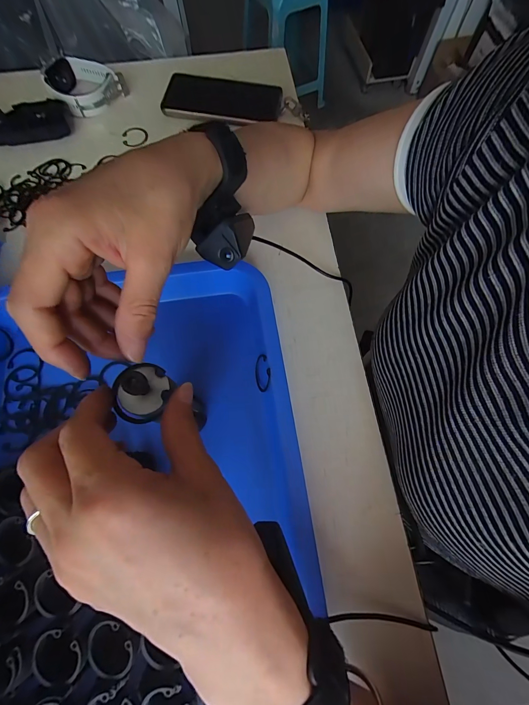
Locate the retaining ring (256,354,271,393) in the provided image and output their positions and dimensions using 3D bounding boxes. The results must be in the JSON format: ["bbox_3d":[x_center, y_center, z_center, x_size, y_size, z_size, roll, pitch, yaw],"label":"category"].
[{"bbox_3d":[-0.002,0.019,0.295,0.004,0.029,0.032,2,52,-32],"label":"retaining ring"}]

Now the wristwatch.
[{"bbox_3d":[-0.258,-0.379,0.438,0.087,0.034,0.081,0,70,0],"label":"wristwatch"}]

